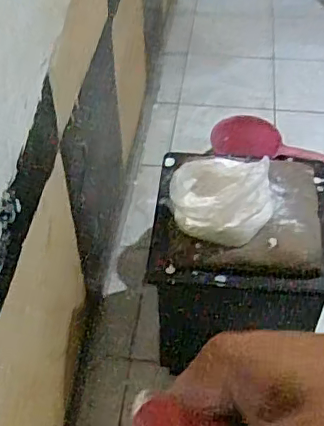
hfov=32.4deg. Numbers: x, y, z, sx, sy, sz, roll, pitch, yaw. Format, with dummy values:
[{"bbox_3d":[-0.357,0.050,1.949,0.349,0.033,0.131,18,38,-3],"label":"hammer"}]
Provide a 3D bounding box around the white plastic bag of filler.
[{"bbox_3d":[0.091,-0.028,0.850,0.156,0.061,0.148,8,45,7],"label":"white plastic bag of filler"}]

